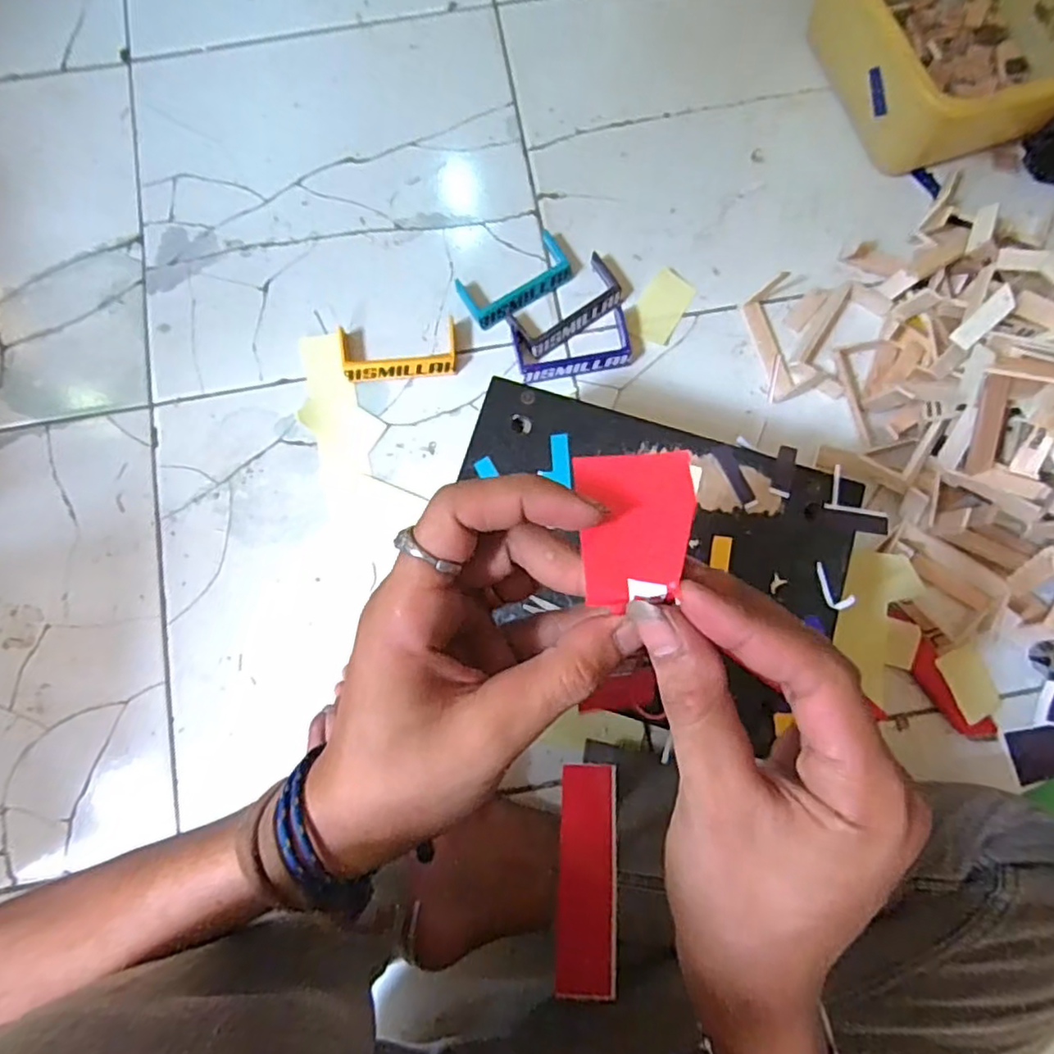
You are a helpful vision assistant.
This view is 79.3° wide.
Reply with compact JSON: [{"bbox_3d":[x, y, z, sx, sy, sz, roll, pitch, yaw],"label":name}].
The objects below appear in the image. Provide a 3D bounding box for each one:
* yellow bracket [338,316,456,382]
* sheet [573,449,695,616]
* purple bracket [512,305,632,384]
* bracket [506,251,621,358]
[{"bbox_3d":[-0.121,-0.166,0.605,0.109,0.013,0.053,-8,79,-3],"label":"yellow bracket"},{"bbox_3d":[0.037,-0.001,0.208,0.038,0.004,0.050,-4,72,-1],"label":"sheet"},{"bbox_3d":[0.044,-0.170,0.598,0.107,0.012,0.057,-12,79,-4],"label":"purple bracket"},{"bbox_3d":[0.039,-0.211,0.606,0.110,0.011,0.053,-35,82,-7],"label":"bracket"}]

